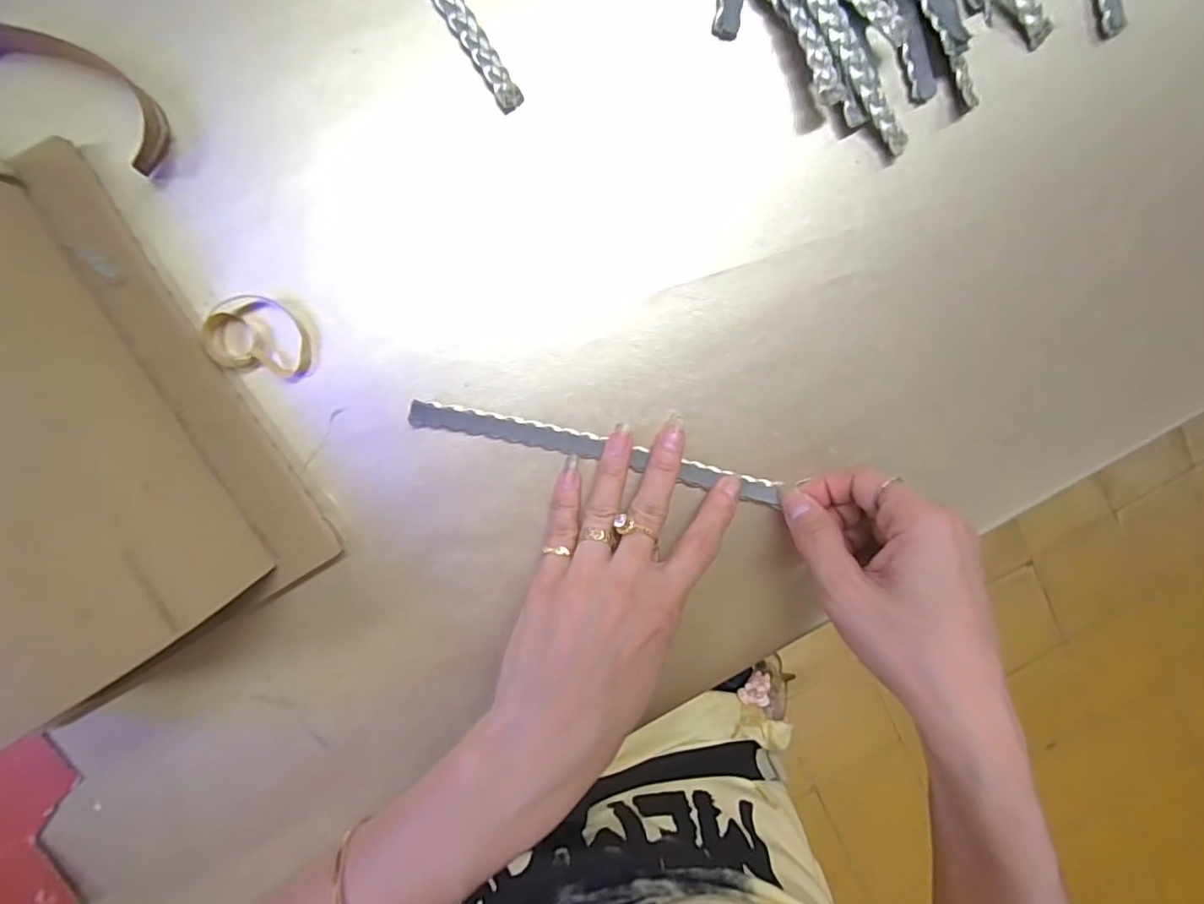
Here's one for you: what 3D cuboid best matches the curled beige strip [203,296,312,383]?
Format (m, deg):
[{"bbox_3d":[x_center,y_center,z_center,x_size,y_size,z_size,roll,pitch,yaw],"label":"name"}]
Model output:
[{"bbox_3d":[-0.154,-0.052,0.263,0.042,0.008,0.033,13,94,-9],"label":"curled beige strip"}]

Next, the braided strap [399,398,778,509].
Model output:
[{"bbox_3d":[0.001,0.001,0.289,0.184,0.010,0.014,13,94,-9],"label":"braided strap"}]

